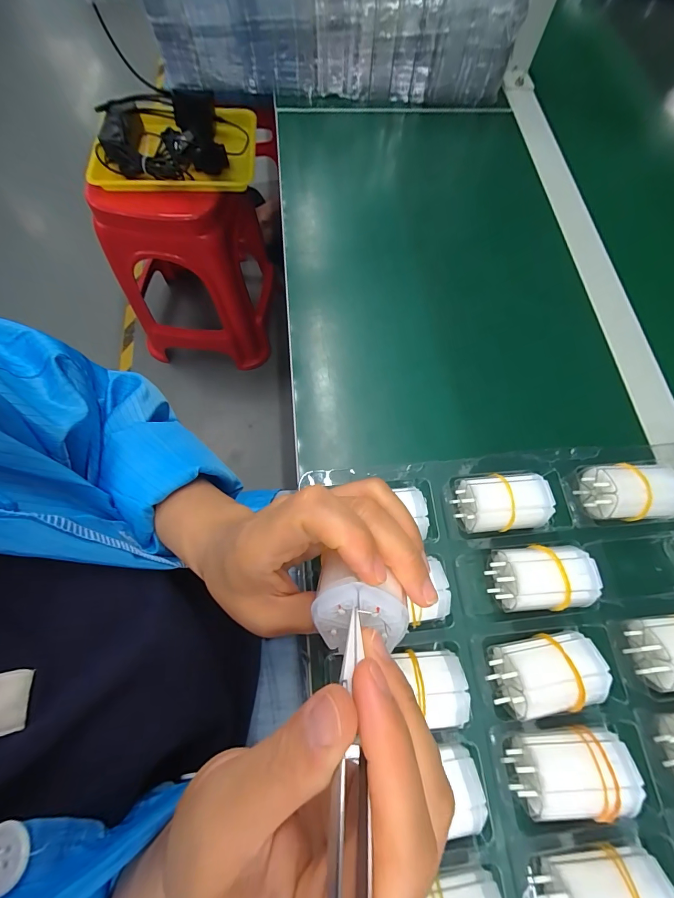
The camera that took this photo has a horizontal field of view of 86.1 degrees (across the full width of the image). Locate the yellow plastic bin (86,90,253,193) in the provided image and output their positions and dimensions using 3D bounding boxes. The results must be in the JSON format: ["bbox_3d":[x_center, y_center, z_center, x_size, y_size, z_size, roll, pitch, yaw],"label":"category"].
[{"bbox_3d":[-0.276,-0.521,0.609,0.279,0.081,0.125,-7,71,-5],"label":"yellow plastic bin"}]

